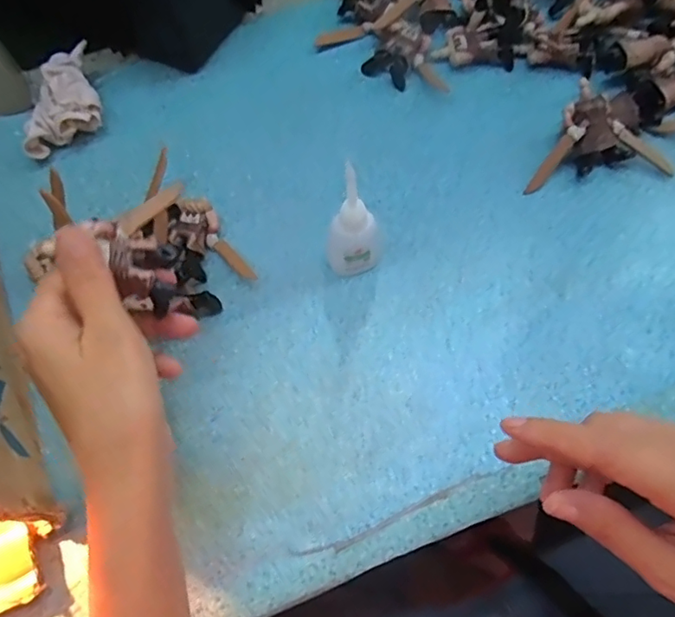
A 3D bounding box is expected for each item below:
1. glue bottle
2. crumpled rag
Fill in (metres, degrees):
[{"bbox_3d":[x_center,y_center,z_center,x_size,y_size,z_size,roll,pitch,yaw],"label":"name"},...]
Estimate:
[{"bbox_3d":[0.012,-0.052,0.318,0.035,0.093,0.031,3,69,3],"label":"glue bottle"},{"bbox_3d":[-0.207,-0.154,0.400,0.061,0.036,0.069,-21,69,-6],"label":"crumpled rag"}]

